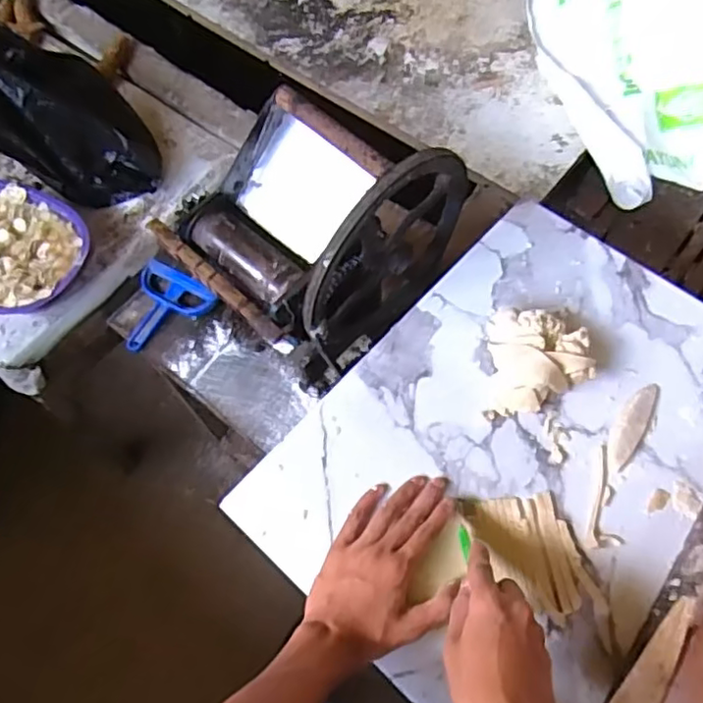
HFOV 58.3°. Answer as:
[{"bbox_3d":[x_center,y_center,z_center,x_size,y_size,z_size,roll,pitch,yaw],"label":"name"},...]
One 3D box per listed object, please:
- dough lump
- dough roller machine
[{"bbox_3d":[0.188,0.005,0.634,0.100,0.046,0.111,-1,65,2],"label":"dough lump"},{"bbox_3d":[-0.044,-0.145,0.785,0.241,0.312,0.288,41,73,19],"label":"dough roller machine"}]

